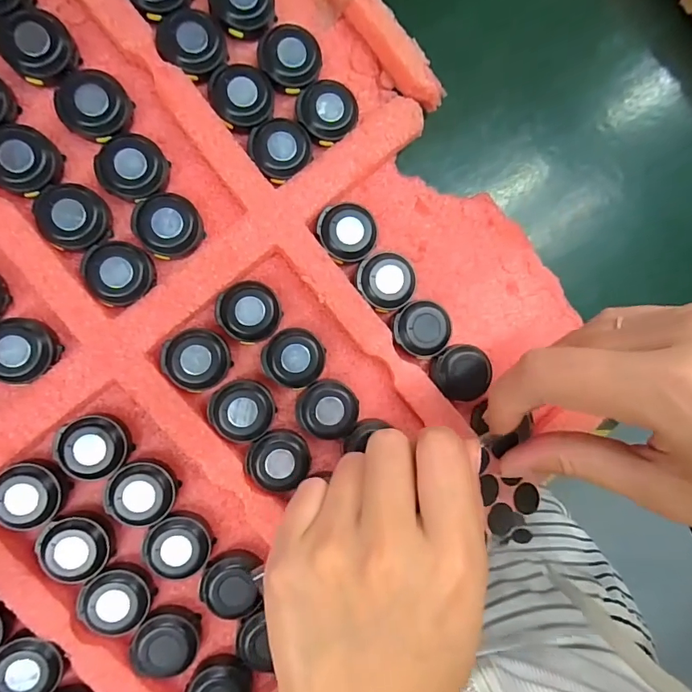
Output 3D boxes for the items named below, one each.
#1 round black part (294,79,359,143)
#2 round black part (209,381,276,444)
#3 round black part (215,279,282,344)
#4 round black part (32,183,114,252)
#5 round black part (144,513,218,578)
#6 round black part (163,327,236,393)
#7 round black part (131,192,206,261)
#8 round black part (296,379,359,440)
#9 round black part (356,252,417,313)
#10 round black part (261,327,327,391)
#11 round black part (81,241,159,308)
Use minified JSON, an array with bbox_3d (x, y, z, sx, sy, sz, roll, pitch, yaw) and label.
[{"bbox_3d":[-0.010,-0.117,0.228,0.030,0.014,0.027,1,91,-9],"label":"round black part"},{"bbox_3d":[-0.051,0.032,0.221,0.031,0.012,0.029,0,91,-9],"label":"round black part"},{"bbox_3d":[-0.047,-0.017,0.221,0.030,0.012,0.029,0,91,-9],"label":"round black part"},{"bbox_3d":[-0.126,-0.060,0.206,0.029,0.011,0.031,0,91,-9],"label":"round black part"},{"bbox_3d":[-0.079,0.095,0.214,0.029,0.014,0.024,35,85,-8],"label":"round black part"},{"bbox_3d":[-0.072,0.007,0.217,0.029,0.012,0.030,0,91,-9],"label":"round black part"},{"bbox_3d":[-0.084,-0.057,0.215,0.029,0.014,0.031,0,91,-9],"label":"round black part"},{"bbox_3d":[-0.009,0.032,0.227,0.030,0.014,0.028,0,91,-9],"label":"round black part"},{"bbox_3d":[0.020,-0.033,0.232,0.029,0.013,0.029,0,91,-9],"label":"round black part"},{"bbox_3d":[-0.025,0.006,0.224,0.030,0.013,0.028,0,91,-9],"label":"round black part"},{"bbox_3d":[-0.105,-0.034,0.209,0.029,0.009,0.031,0,91,-9],"label":"round black part"}]

